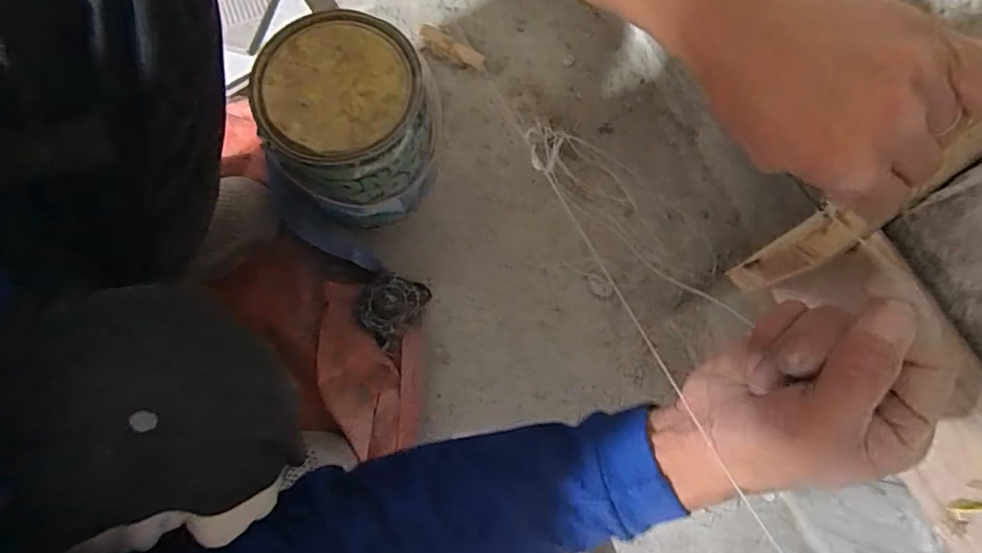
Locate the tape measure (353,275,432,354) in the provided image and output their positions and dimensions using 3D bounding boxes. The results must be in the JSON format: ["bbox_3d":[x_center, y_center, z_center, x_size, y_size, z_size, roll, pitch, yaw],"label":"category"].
[{"bbox_3d":[-0.118,0.036,0.659,0.061,0.041,0.085,35,79,7],"label":"tape measure"}]

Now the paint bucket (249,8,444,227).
[{"bbox_3d":[-0.151,-0.159,0.634,0.161,0.191,0.165,0,77,-1],"label":"paint bucket"}]

